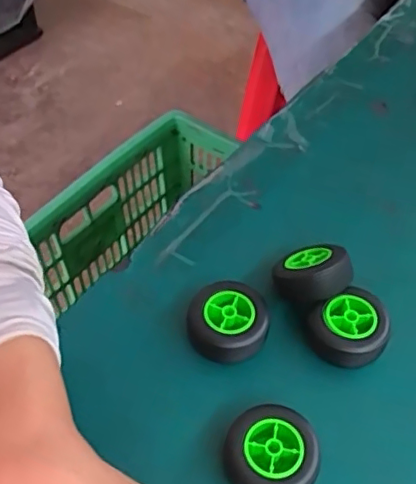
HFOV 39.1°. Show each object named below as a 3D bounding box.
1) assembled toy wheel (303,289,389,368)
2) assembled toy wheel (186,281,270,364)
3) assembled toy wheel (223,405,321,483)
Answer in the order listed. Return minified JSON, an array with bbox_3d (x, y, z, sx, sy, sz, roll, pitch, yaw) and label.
[{"bbox_3d":[0.088,0.054,0.359,0.047,0.022,0.042,-24,54,-21],"label":"assembled toy wheel"},{"bbox_3d":[0.012,0.048,0.363,0.049,0.020,0.049,1,49,-1],"label":"assembled toy wheel"},{"bbox_3d":[0.034,0.113,0.310,0.047,0.023,0.046,1,49,-1],"label":"assembled toy wheel"}]

